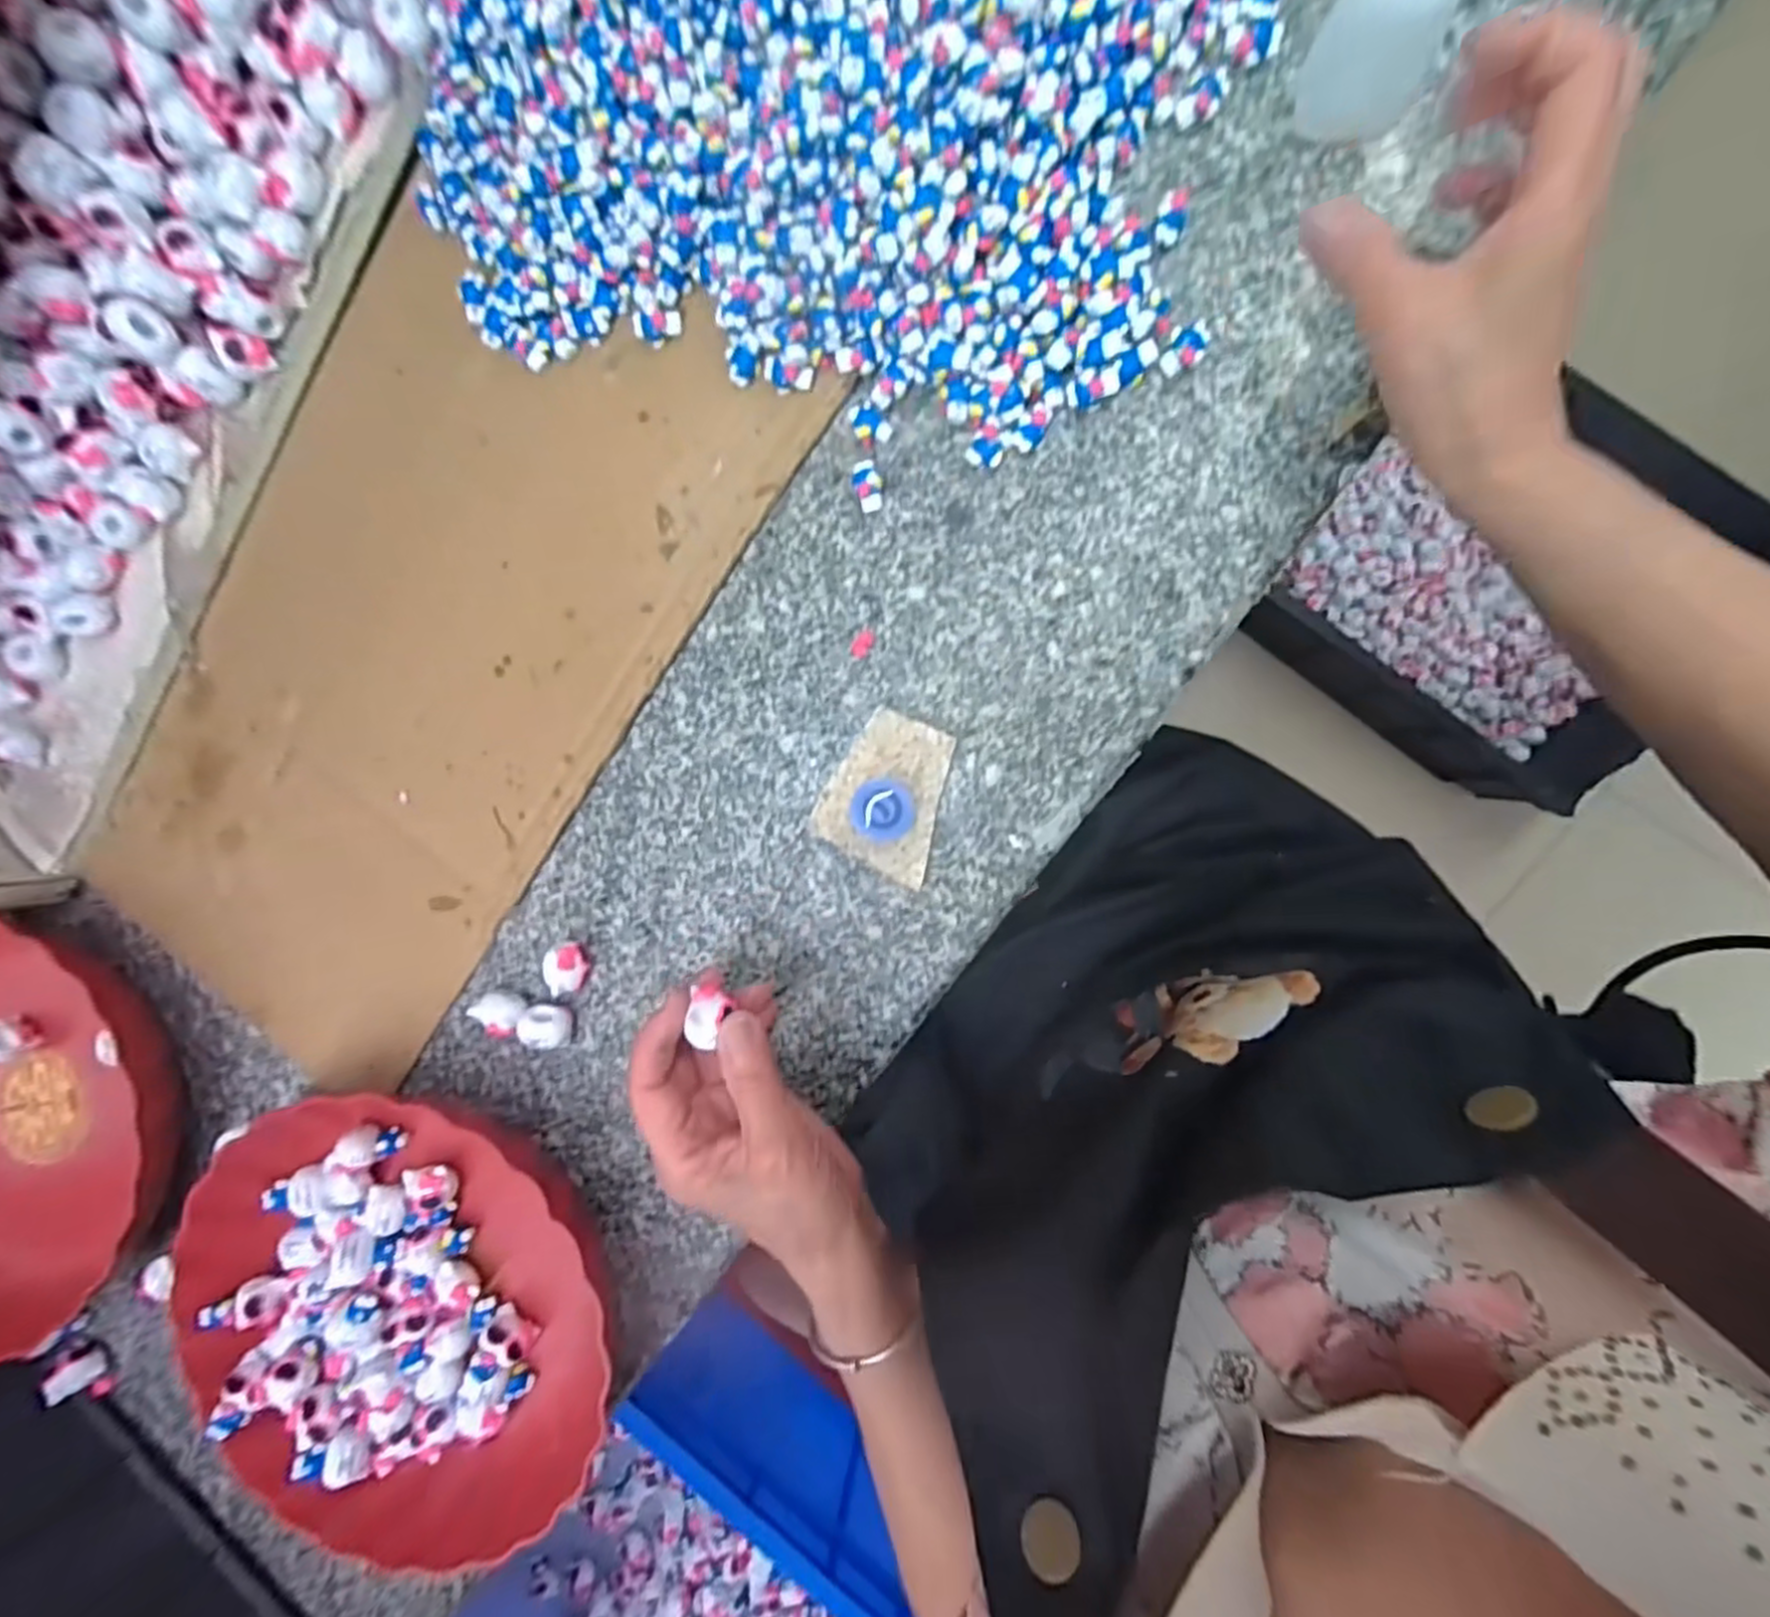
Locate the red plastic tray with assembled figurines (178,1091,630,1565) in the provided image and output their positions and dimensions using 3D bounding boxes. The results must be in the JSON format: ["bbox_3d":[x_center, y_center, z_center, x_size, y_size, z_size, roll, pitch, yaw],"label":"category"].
[{"bbox_3d":[-0.257,0.270,0.400,0.225,0.050,0.219,8,96,7],"label":"red plastic tray with assembled figurines"}]

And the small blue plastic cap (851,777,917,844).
[{"bbox_3d":[-0.001,0.001,0.356,0.029,0.016,0.029,1,95,8],"label":"small blue plastic cap"}]

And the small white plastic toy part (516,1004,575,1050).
[{"bbox_3d":[-0.176,0.114,0.392,0.018,0.024,0.025,-33,90,9],"label":"small white plastic toy part"}]

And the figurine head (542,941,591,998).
[{"bbox_3d":[-0.164,0.082,0.389,0.018,0.020,0.024,-22,91,9],"label":"figurine head"}]

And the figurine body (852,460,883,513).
[{"bbox_3d":[-0.008,-0.154,0.355,0.013,0.014,0.021,-22,91,9],"label":"figurine body"}]

